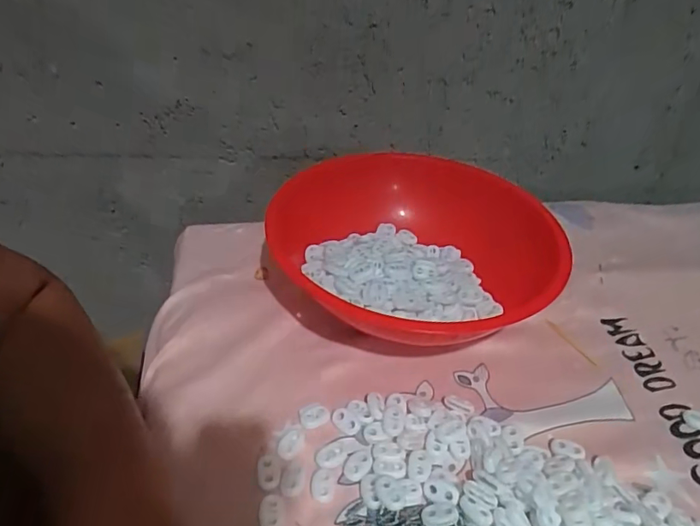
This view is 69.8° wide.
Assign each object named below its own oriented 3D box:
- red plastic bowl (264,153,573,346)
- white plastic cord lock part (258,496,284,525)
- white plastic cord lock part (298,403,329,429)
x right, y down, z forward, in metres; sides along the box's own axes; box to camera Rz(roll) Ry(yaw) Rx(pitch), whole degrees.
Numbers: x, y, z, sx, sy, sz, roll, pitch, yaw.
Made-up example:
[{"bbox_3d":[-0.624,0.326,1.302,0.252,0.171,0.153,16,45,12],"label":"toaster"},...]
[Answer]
[{"bbox_3d":[0.052,-0.002,0.445,0.218,0.084,0.229,3,39,-2],"label":"red plastic bowl"},{"bbox_3d":[-0.048,0.153,0.306,0.015,0.004,0.021,1,39,-5],"label":"white plastic cord lock part"},{"bbox_3d":[-0.025,0.109,0.359,0.021,0.007,0.016,-6,40,-13],"label":"white plastic cord lock part"}]

